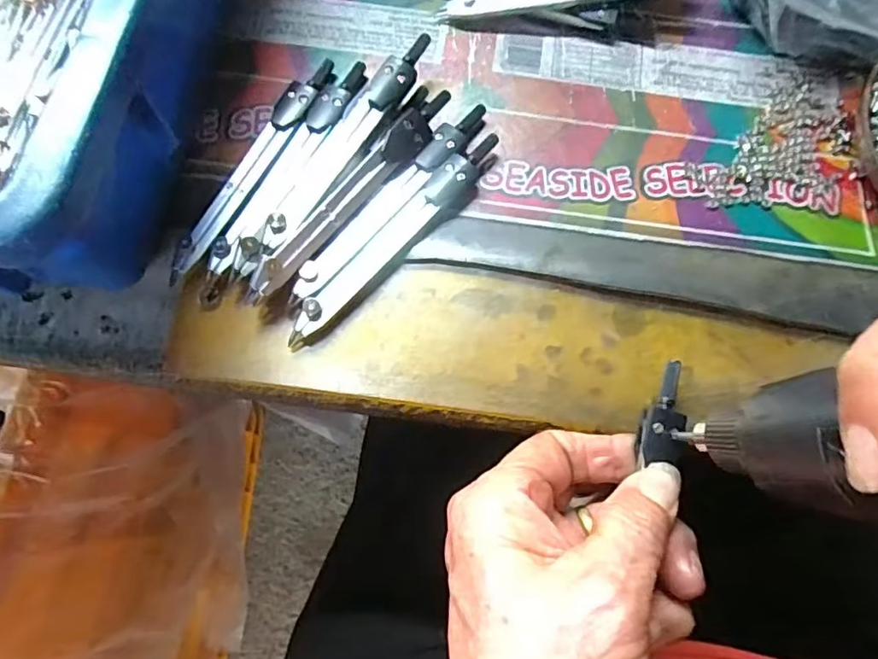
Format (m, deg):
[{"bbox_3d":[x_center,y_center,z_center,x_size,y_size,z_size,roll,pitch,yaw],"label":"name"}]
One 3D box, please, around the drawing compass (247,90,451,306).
[{"bbox_3d":[-0.032,-0.053,0.213,0.011,0.013,0.113,38,75,11],"label":"drawing compass"}]

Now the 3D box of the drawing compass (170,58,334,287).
[{"bbox_3d":[-0.074,-0.068,0.225,0.014,0.010,0.115,25,73,8],"label":"drawing compass"}]

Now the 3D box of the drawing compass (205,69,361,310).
[{"bbox_3d":[-0.063,-0.064,0.222,0.013,0.013,0.122,27,73,8],"label":"drawing compass"}]

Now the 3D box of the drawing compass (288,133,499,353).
[{"bbox_3d":[-0.017,-0.037,0.214,0.014,0.010,0.114,40,76,12],"label":"drawing compass"}]

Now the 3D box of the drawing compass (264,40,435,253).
[{"bbox_3d":[-0.035,-0.076,0.220,0.014,0.013,0.110,31,74,9],"label":"drawing compass"}]

